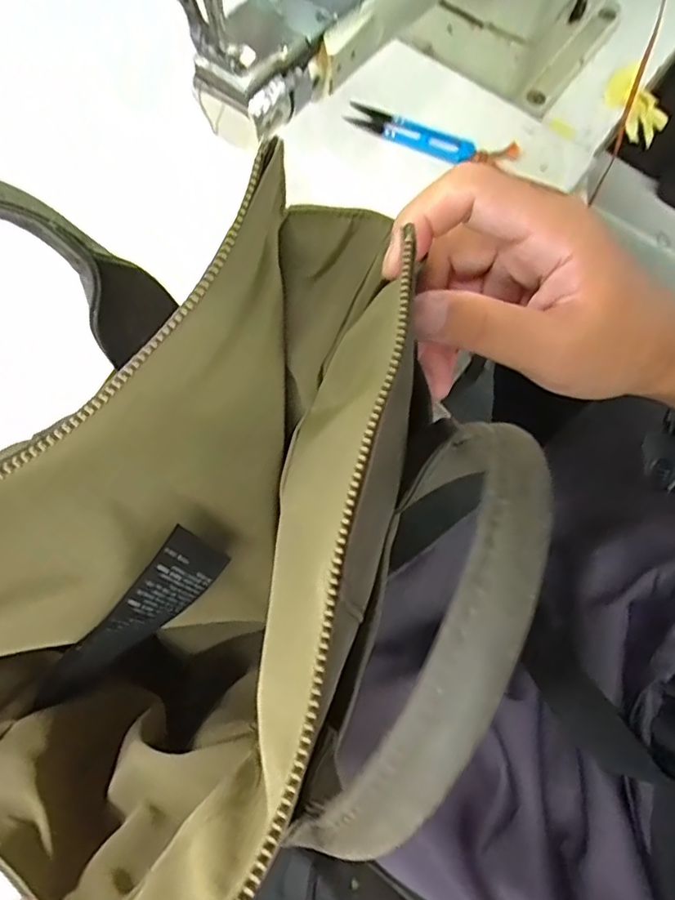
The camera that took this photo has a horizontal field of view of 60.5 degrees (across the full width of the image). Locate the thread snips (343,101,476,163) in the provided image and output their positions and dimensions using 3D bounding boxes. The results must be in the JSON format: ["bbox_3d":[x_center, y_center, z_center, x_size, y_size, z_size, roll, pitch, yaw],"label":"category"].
[{"bbox_3d":[0.054,-0.235,0.427,0.100,0.014,0.022,28,74,9],"label":"thread snips"}]

